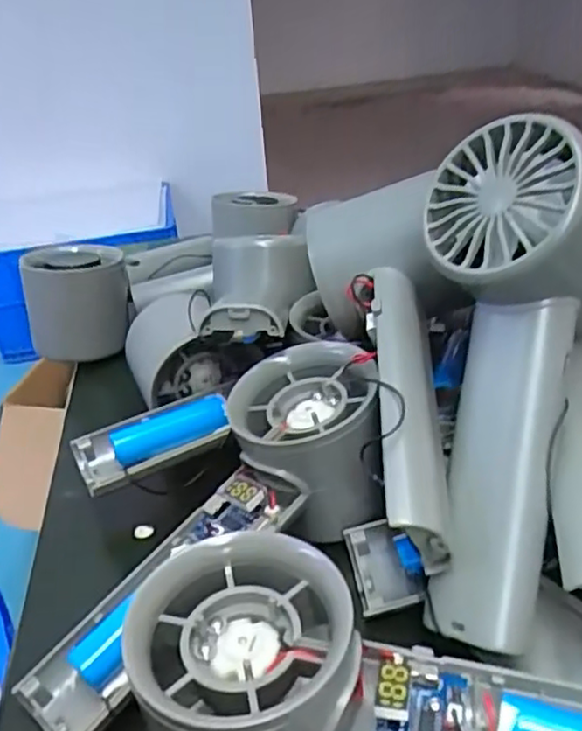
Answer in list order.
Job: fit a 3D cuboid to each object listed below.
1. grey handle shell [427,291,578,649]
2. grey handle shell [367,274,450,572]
[{"bbox_3d":[0.064,0.031,0.206,0.030,0.011,0.103,7,78,22],"label":"grey handle shell"},{"bbox_3d":[0.037,0.010,0.223,0.019,0.029,0.105,-4,54,4],"label":"grey handle shell"}]

